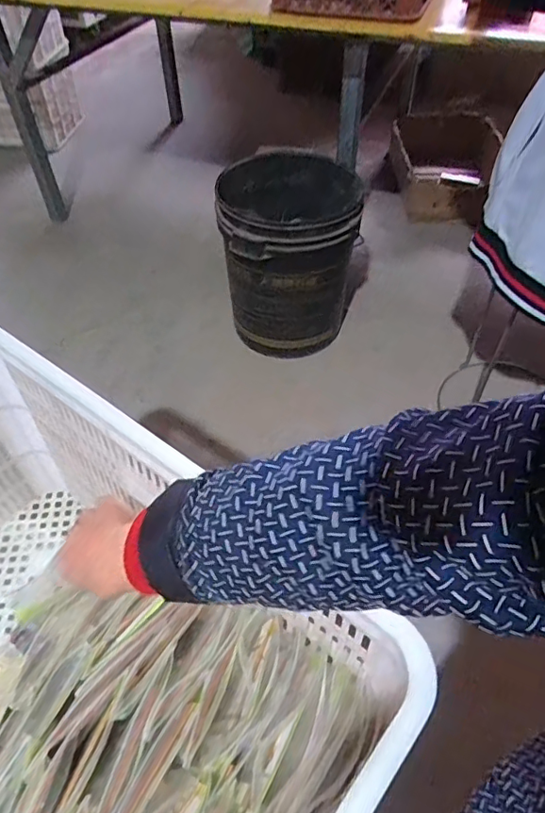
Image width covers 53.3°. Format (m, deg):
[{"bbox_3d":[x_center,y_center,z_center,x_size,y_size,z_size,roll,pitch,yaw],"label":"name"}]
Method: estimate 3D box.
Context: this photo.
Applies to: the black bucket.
[{"bbox_3d":[0.041,-0.383,1.431,0.321,0.439,0.329,0,48,0],"label":"black bucket"}]

